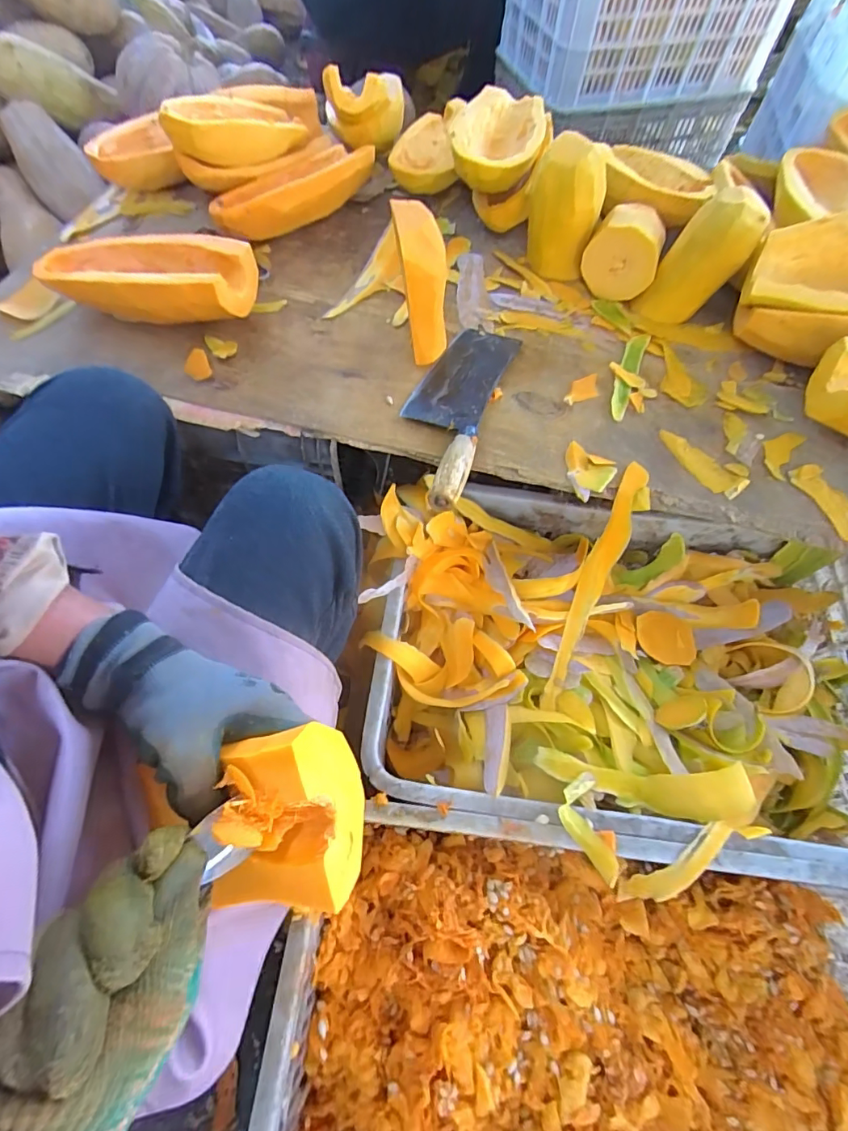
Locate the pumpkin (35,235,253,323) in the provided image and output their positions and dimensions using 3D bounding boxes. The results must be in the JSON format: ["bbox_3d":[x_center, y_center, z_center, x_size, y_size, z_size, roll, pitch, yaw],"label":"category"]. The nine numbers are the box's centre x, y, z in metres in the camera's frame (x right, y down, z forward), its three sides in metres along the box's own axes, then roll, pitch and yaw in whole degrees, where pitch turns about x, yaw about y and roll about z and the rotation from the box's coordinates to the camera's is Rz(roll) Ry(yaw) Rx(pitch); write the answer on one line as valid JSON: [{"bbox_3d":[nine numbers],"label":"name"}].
[{"bbox_3d":[-0.314,-0.327,0.574,0.239,0.081,0.106,7,63,2],"label":"pumpkin"}]

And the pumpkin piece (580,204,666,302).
[{"bbox_3d":[0.243,-0.379,0.604,0.086,0.095,0.049,18,64,7],"label":"pumpkin piece"}]

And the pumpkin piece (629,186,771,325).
[{"bbox_3d":[0.316,-0.357,0.573,0.052,0.147,0.075,2,60,-27],"label":"pumpkin piece"}]

